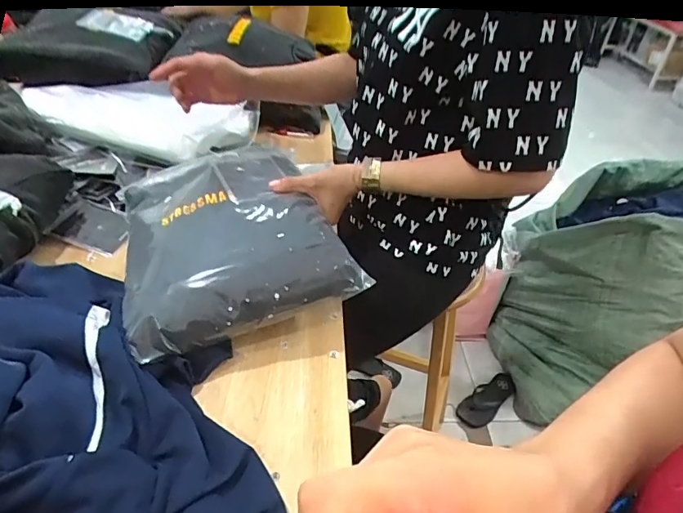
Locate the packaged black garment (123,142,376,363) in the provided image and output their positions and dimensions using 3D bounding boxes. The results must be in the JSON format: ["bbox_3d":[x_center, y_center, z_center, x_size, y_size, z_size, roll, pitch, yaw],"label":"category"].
[{"bbox_3d":[-0.152,-0.049,0.605,0.248,0.072,0.340,-11,41,-17],"label":"packaged black garment"}]

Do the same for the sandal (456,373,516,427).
[{"bbox_3d":[0.445,0.429,1.403,0.224,0.052,0.092,-27,48,-32],"label":"sandal"}]

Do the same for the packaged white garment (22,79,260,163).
[{"bbox_3d":[-0.359,-0.251,0.852,0.373,0.077,0.222,5,39,3],"label":"packaged white garment"}]

